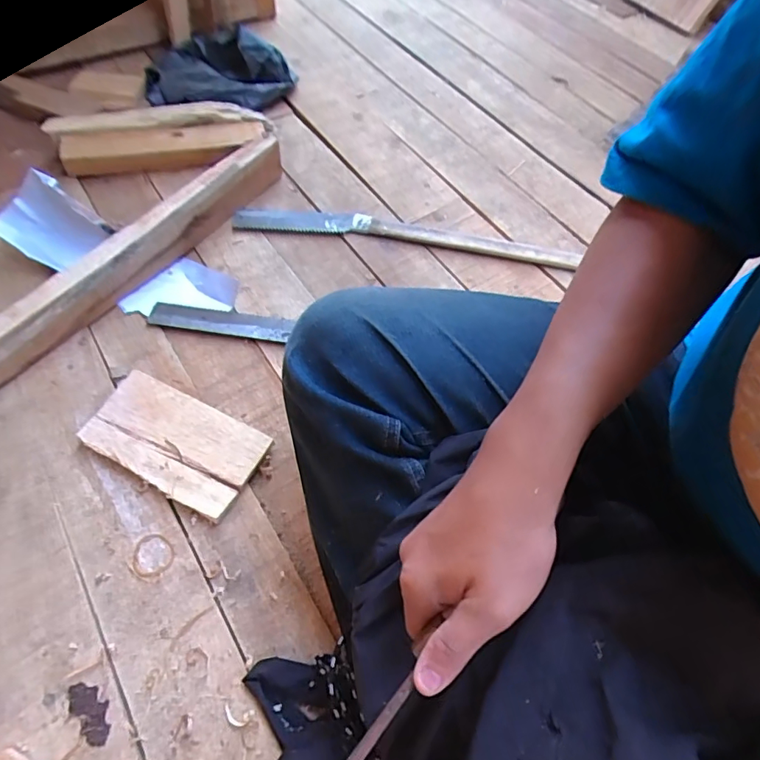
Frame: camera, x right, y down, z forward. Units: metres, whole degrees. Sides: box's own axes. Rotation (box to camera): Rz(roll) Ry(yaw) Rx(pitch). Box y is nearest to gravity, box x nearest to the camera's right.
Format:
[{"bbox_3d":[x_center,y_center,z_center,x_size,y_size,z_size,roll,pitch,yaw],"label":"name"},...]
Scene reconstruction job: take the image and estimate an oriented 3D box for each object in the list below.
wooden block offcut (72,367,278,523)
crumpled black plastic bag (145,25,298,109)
[{"bbox_3d":[-0.212,0.065,0.523,0.177,0.018,0.096,24,58,12],"label":"wooden block offcut"},{"bbox_3d":[-0.290,-0.568,0.909,0.256,0.071,0.224,-8,57,-9],"label":"crumpled black plastic bag"}]

